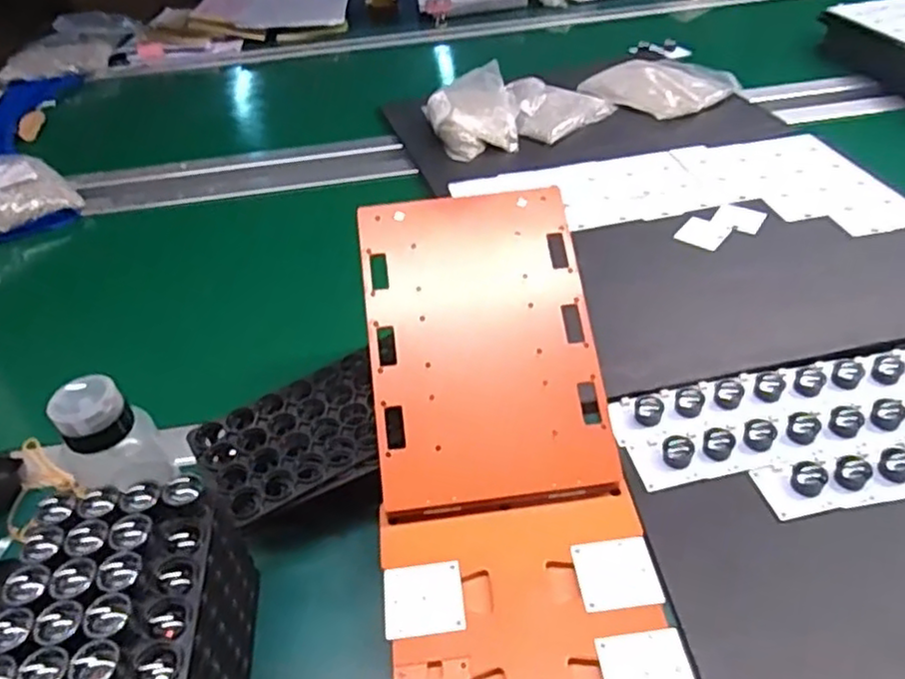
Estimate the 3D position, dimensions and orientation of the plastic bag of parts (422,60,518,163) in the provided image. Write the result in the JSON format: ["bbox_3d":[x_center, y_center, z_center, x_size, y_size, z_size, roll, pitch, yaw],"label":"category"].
[{"bbox_3d":[0.026,-0.315,0.929,0.115,0.059,0.161,-10,42,-5],"label":"plastic bag of parts"}]

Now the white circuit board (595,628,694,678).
[{"bbox_3d":[0.108,0.183,0.366,0.047,0.004,0.045,-7,42,-1],"label":"white circuit board"}]

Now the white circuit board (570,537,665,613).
[{"bbox_3d":[0.101,0.144,0.412,0.047,0.004,0.045,-6,42,-1],"label":"white circuit board"}]

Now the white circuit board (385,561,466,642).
[{"bbox_3d":[-0.018,0.159,0.409,0.048,0.004,0.045,-7,42,-2],"label":"white circuit board"}]

